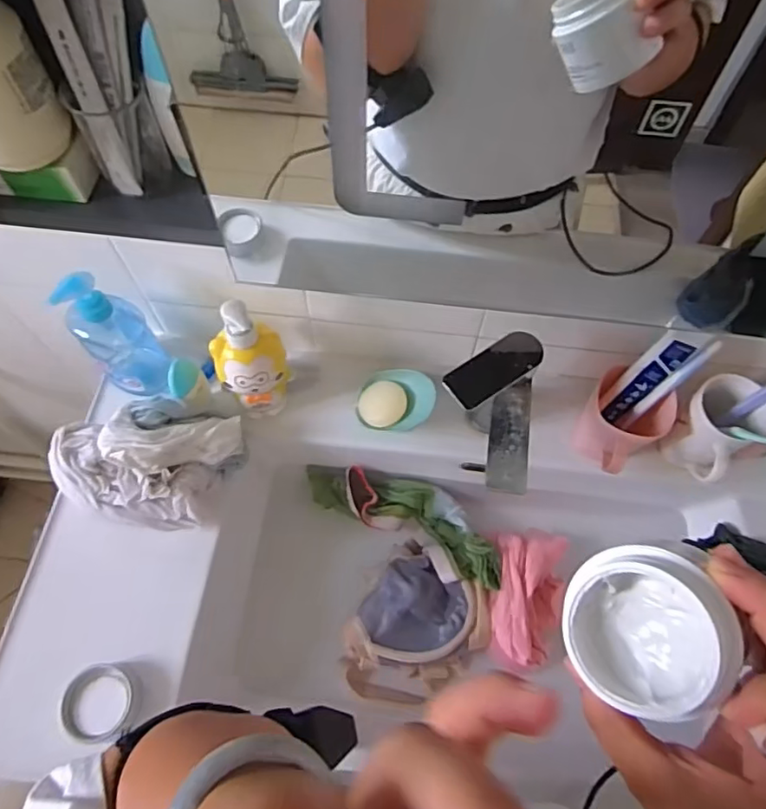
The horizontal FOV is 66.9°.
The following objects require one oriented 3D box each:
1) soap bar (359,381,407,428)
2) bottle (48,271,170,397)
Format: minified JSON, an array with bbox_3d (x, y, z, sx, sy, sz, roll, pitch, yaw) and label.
[{"bbox_3d":[0.000,0.001,0.703,0.057,0.016,0.057,-3,73,10],"label":"soap bar"},{"bbox_3d":[-0.299,-0.076,0.651,0.071,0.177,0.060,-30,68,-14],"label":"bottle"}]

